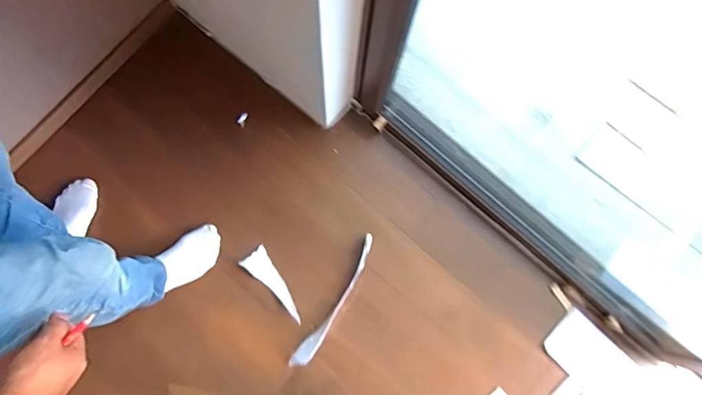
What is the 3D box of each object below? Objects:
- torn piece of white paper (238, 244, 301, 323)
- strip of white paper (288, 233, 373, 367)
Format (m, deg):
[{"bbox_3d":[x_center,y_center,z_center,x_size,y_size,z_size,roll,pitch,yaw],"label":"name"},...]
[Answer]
[{"bbox_3d":[-0.187,0.218,1.154,0.065,0.028,0.199,-40,82,-8],"label":"torn piece of white paper"},{"bbox_3d":[-0.037,0.258,1.162,0.043,0.017,0.365,31,80,5],"label":"strip of white paper"}]

